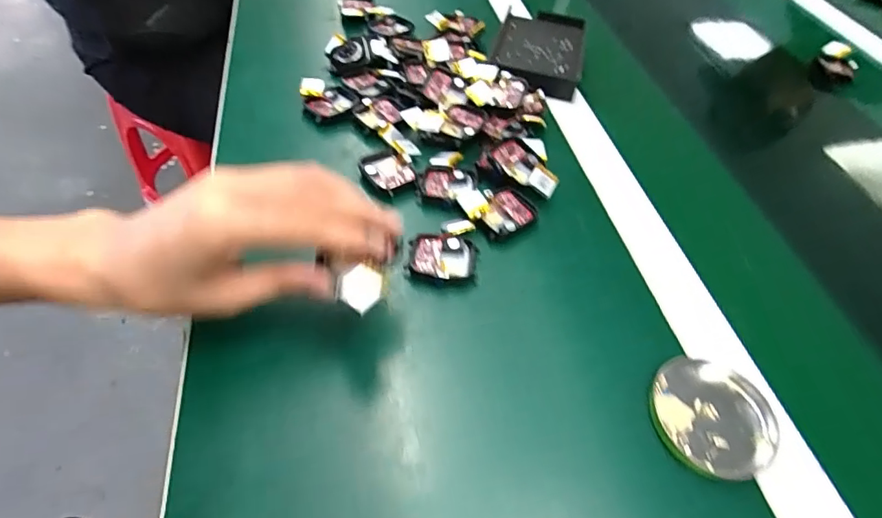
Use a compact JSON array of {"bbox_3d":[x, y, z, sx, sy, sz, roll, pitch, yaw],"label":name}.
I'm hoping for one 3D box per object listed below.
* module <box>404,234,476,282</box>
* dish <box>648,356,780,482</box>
[{"bbox_3d":[0.000,0.001,0.336,0.046,0.012,0.037,9,50,2],"label":"module"},{"bbox_3d":[0.153,0.089,0.279,0.063,0.014,0.066,2,50,-3],"label":"dish"}]

